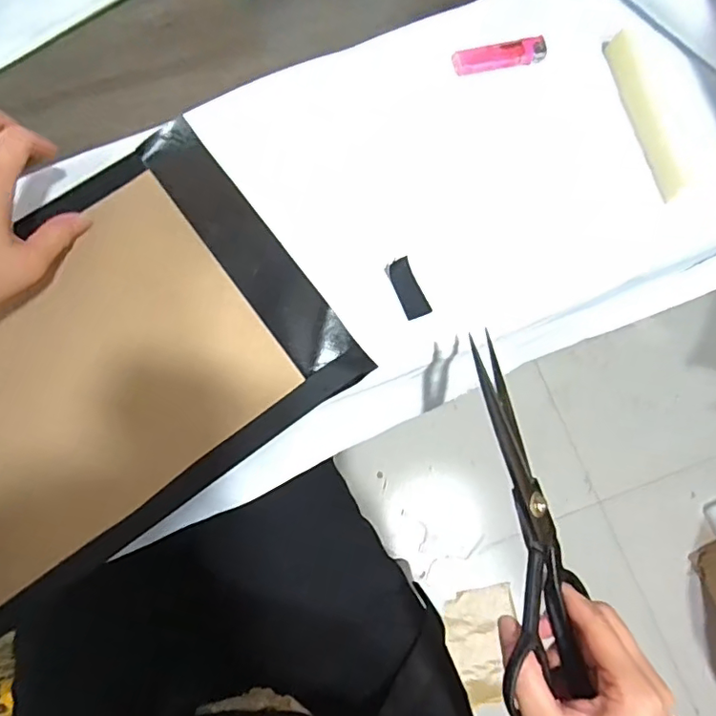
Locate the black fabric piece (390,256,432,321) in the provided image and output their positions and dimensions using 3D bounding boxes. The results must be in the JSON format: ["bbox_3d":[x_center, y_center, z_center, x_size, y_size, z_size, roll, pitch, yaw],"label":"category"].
[{"bbox_3d":[0.038,-0.051,0.403,0.017,0.013,0.044,-24,77,-5],"label":"black fabric piece"}]

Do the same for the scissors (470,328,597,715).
[{"bbox_3d":[0.108,0.101,0.344,0.020,0.070,0.222,-14,78,42],"label":"scissors"}]

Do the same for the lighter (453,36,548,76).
[{"bbox_3d":[0.119,-0.254,0.451,0.076,0.009,0.020,-10,76,-2],"label":"lighter"}]

